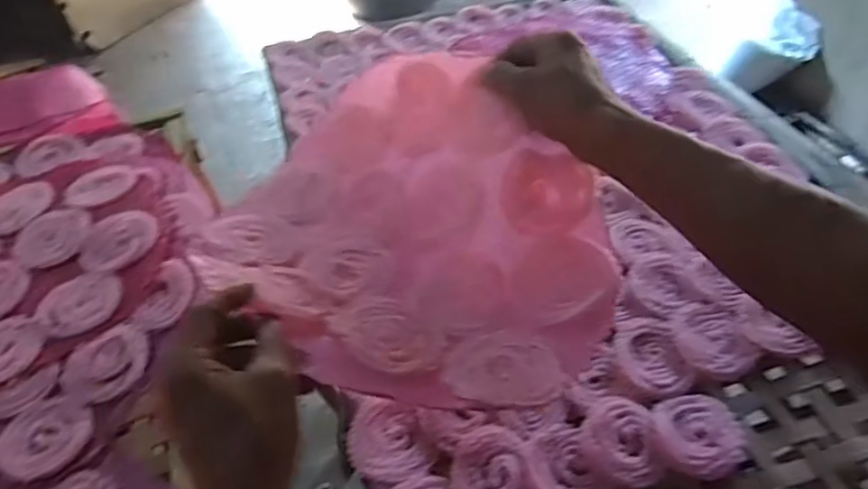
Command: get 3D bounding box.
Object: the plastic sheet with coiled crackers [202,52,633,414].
[{"bbox_3d":[-0.024,-0.016,0.472,0.319,0.087,0.247,34,58,30],"label":"plastic sheet with coiled crackers"}]

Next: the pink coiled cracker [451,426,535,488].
[{"bbox_3d":[0.049,0.196,0.531,0.064,0.014,0.080,-10,47,-4],"label":"pink coiled cracker"}]

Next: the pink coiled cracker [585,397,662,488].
[{"bbox_3d":[0.166,0.170,0.543,0.055,0.014,0.074,-13,48,-7],"label":"pink coiled cracker"}]

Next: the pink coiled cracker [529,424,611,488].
[{"bbox_3d":[0.115,0.192,0.532,0.059,0.014,0.072,-20,49,-13],"label":"pink coiled cracker"}]

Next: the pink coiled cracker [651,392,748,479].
[{"bbox_3d":[0.232,0.165,0.544,0.073,0.010,0.077,-3,47,3],"label":"pink coiled cracker"}]

